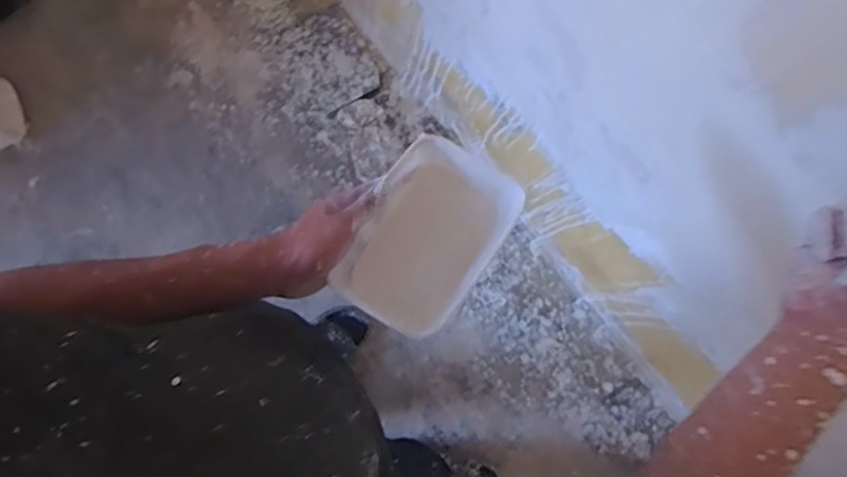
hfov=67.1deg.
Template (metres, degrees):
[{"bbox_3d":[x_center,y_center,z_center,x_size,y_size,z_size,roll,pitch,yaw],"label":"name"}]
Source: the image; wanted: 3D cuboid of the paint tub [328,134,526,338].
[{"bbox_3d":[0.005,0.000,0.585,0.115,0.066,0.167,31,79,8],"label":"paint tub"}]

